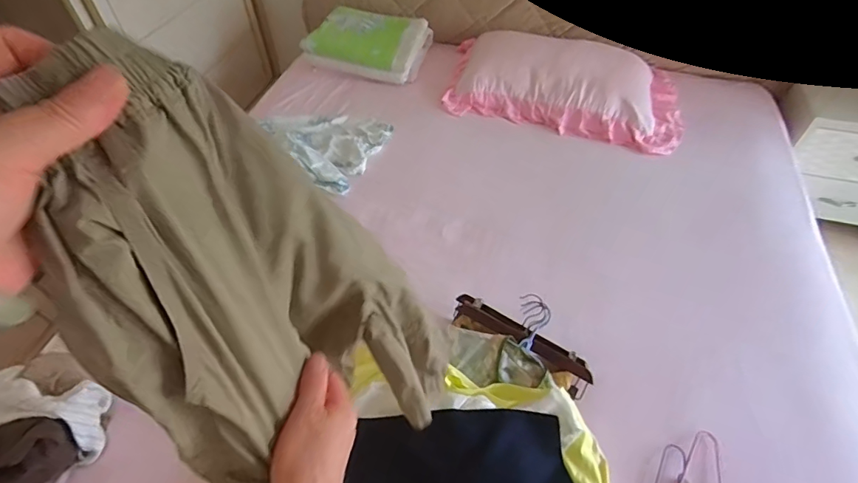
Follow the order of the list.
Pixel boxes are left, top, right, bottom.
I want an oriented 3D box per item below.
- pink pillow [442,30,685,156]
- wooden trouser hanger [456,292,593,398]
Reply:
[{"bbox_3d":[0.455,-0.557,1.598,0.793,0.138,0.425,13,52,12],"label":"pink pillow"},{"bbox_3d":[0.207,0.194,1.022,0.329,0.080,0.129,28,57,22],"label":"wooden trouser hanger"}]

